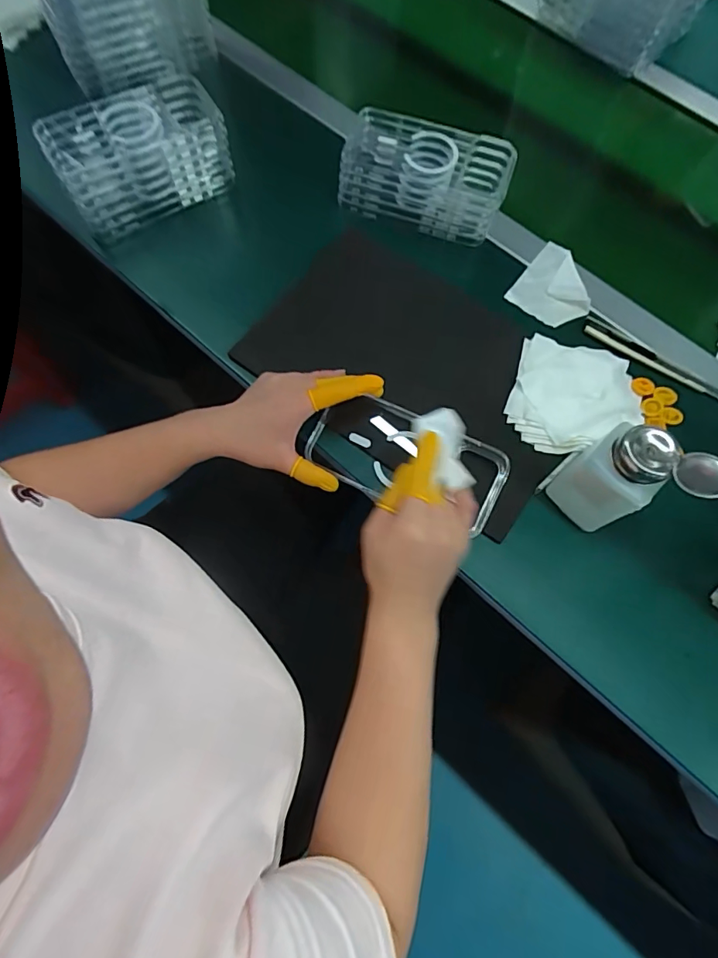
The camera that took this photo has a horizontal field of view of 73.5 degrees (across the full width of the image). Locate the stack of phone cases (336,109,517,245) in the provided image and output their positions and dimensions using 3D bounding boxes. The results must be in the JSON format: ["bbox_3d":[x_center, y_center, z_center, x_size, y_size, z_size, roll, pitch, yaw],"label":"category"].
[{"bbox_3d":[0.067,-0.318,0.501,0.173,0.056,0.090,20,72,5],"label":"stack of phone cases"}]

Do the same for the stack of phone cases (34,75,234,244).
[{"bbox_3d":[-0.217,-0.324,0.483,0.165,0.072,0.096,-28,74,-11],"label":"stack of phone cases"}]

